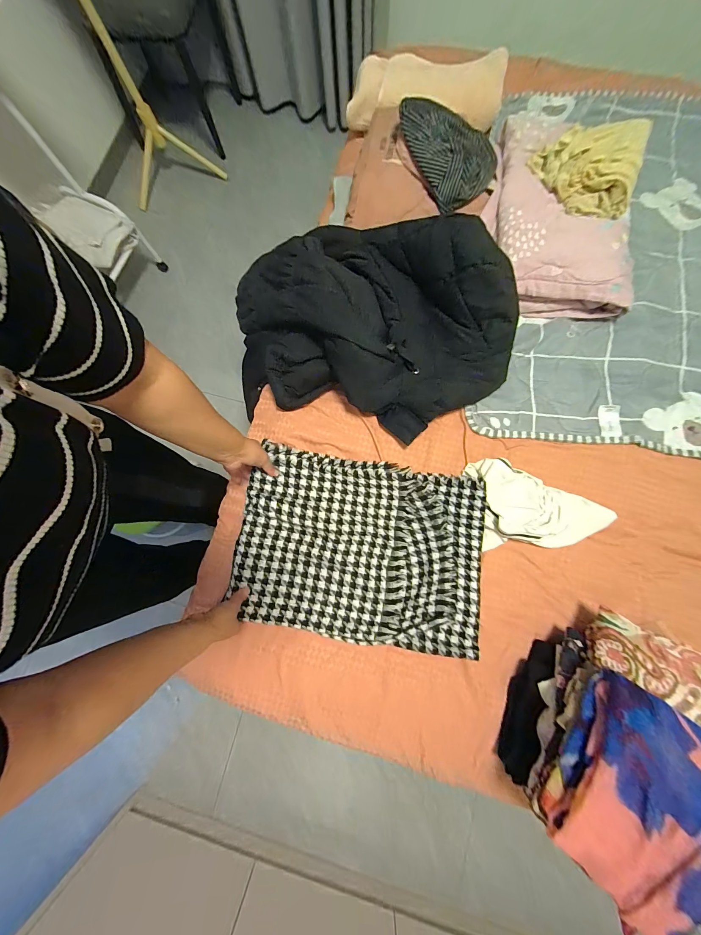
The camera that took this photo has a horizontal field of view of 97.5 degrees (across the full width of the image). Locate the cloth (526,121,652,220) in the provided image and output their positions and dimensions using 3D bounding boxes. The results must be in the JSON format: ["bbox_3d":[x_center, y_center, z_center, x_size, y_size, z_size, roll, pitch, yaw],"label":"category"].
[{"bbox_3d":[0.491,-0.642,0.646,0.205,0.056,0.208,17,81,5],"label":"cloth"}]

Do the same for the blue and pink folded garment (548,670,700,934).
[{"bbox_3d":[0.376,0.430,0.392,0.160,0.083,0.245,30,82,7],"label":"blue and pink folded garment"}]

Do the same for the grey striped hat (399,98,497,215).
[{"bbox_3d":[0.212,-0.662,0.636,0.184,0.052,0.230,-20,80,-1],"label":"grey striped hat"}]

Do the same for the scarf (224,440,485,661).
[{"bbox_3d":[0.019,0.156,0.611,0.470,0.047,0.347,7,80,2],"label":"scarf"}]

